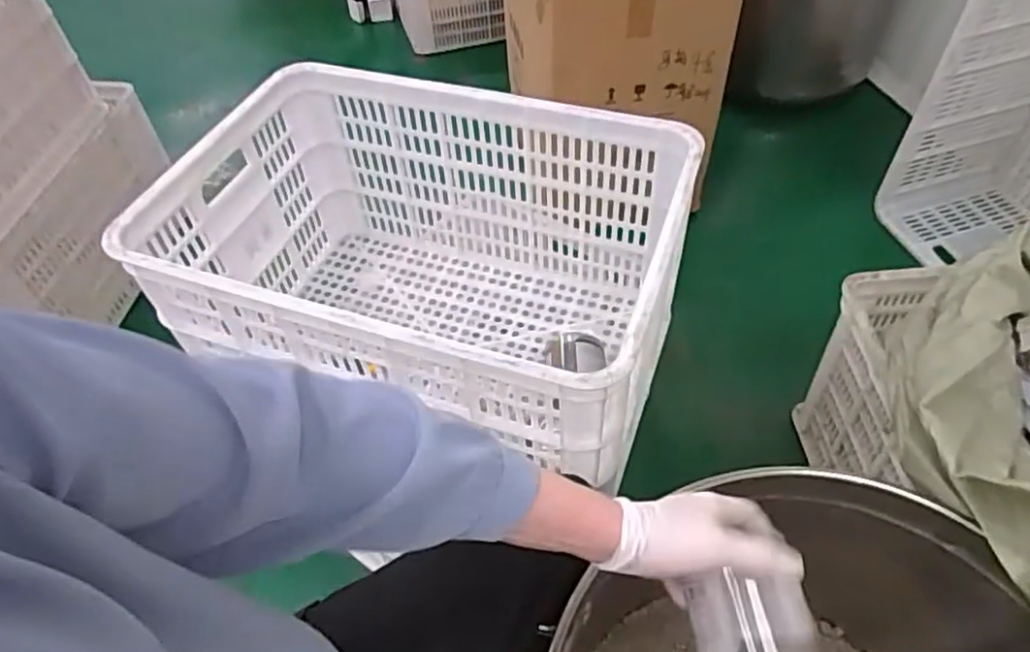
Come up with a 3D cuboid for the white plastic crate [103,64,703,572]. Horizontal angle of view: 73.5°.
[{"bbox_3d":[-0.110,-0.060,0.935,0.607,0.337,0.426,14,52,15],"label":"white plastic crate"}]

